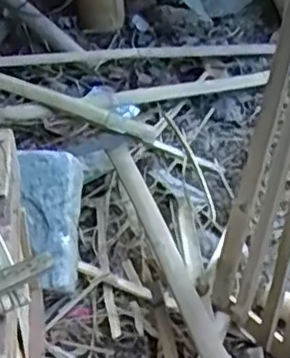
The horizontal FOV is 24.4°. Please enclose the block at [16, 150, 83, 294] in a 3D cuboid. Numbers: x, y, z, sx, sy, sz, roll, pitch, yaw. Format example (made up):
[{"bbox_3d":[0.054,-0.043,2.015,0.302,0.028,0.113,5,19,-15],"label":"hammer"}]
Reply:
[{"bbox_3d":[-0.122,0.055,0.952,0.079,0.064,0.202,-7,76,-7],"label":"block"}]

